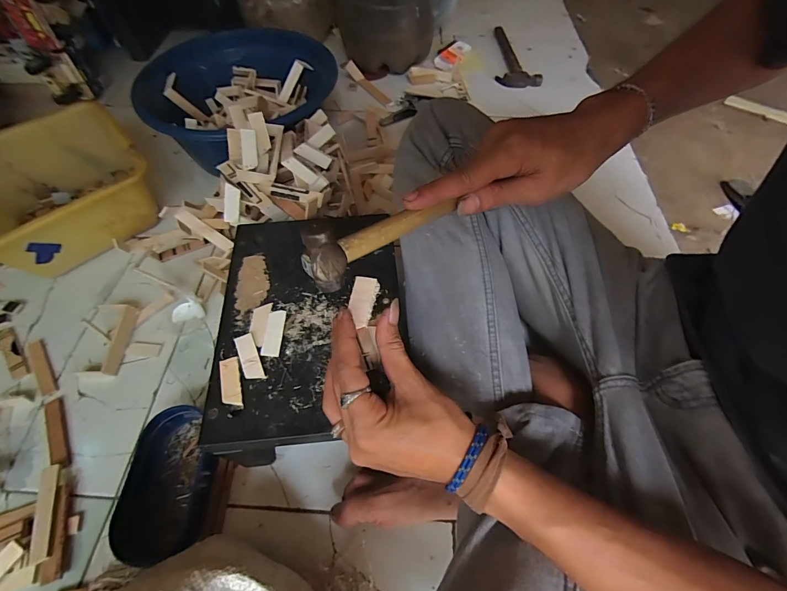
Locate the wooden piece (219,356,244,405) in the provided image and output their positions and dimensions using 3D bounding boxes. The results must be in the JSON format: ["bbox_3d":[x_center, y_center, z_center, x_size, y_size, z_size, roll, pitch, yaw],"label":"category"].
[{"bbox_3d":[-0.164,0.087,0.375,0.019,0.004,0.051,-15,58,-9],"label":"wooden piece"}]

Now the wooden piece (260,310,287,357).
[{"bbox_3d":[-0.130,0.040,0.404,0.020,0.007,0.053,2,57,2],"label":"wooden piece"}]

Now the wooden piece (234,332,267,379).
[{"bbox_3d":[-0.149,0.064,0.385,0.020,0.009,0.052,-24,60,-14],"label":"wooden piece"}]

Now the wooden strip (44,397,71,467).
[{"bbox_3d":[-0.437,0.176,0.481,0.021,0.006,0.098,-28,61,-16],"label":"wooden strip"}]

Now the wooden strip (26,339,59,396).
[{"bbox_3d":[-0.503,0.100,0.531,0.022,0.008,0.096,-32,62,-18],"label":"wooden strip"}]

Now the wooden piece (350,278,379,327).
[{"bbox_3d":[-0.025,0.005,0.303,0.021,0.004,0.043,6,66,5],"label":"wooden piece"}]

